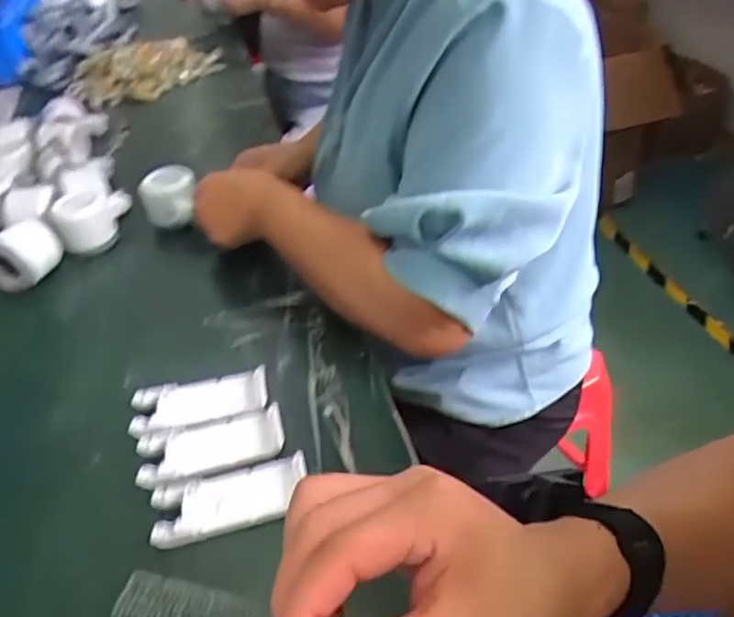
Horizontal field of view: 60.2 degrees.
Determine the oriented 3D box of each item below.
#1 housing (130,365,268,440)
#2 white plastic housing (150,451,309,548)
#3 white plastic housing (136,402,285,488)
[{"bbox_3d":[-0.132,0.075,0.504,0.105,0.014,0.047,-11,40,-6],"label":"housing"},{"bbox_3d":[-0.091,0.128,0.427,0.103,0.008,0.044,-13,40,-9],"label":"white plastic housing"},{"bbox_3d":[-0.113,0.100,0.462,0.104,0.010,0.050,-13,40,-8],"label":"white plastic housing"}]

